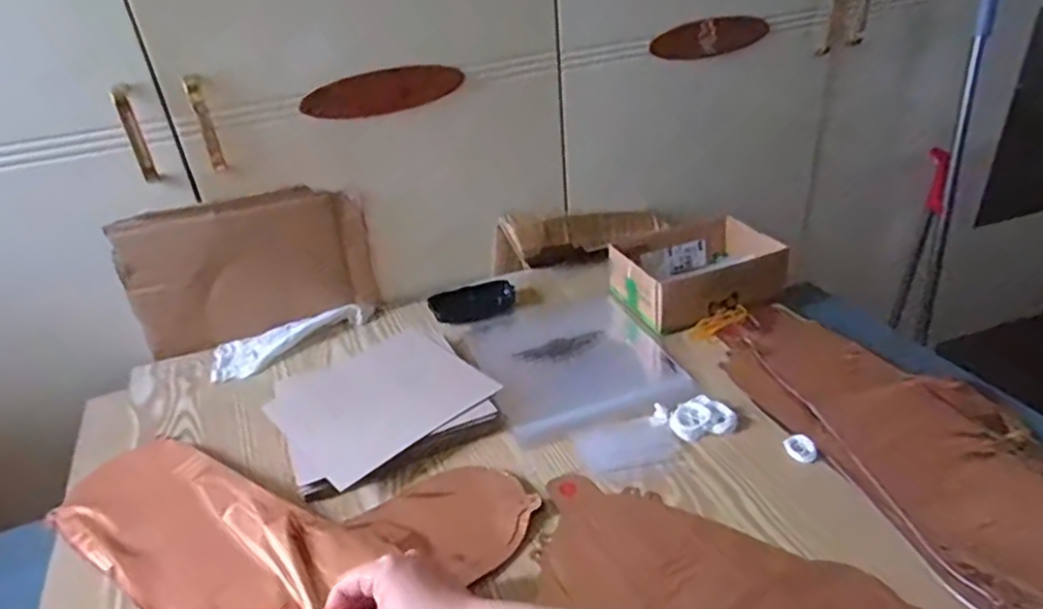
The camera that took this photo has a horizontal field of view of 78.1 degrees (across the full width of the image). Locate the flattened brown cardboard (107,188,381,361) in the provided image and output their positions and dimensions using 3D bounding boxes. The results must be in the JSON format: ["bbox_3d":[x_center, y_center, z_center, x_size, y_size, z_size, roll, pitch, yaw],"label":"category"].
[{"bbox_3d":[-0.318,-0.040,0.776,0.269,0.178,0.024,-15,33,-19],"label":"flattened brown cardboard"}]

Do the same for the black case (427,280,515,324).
[{"bbox_3d":[-0.062,-0.002,0.832,0.108,0.032,0.039,-13,33,-16],"label":"black case"}]

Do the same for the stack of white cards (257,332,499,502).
[{"bbox_3d":[-0.153,0.095,0.674,0.200,0.023,0.209,-21,35,-26],"label":"stack of white cards"}]

